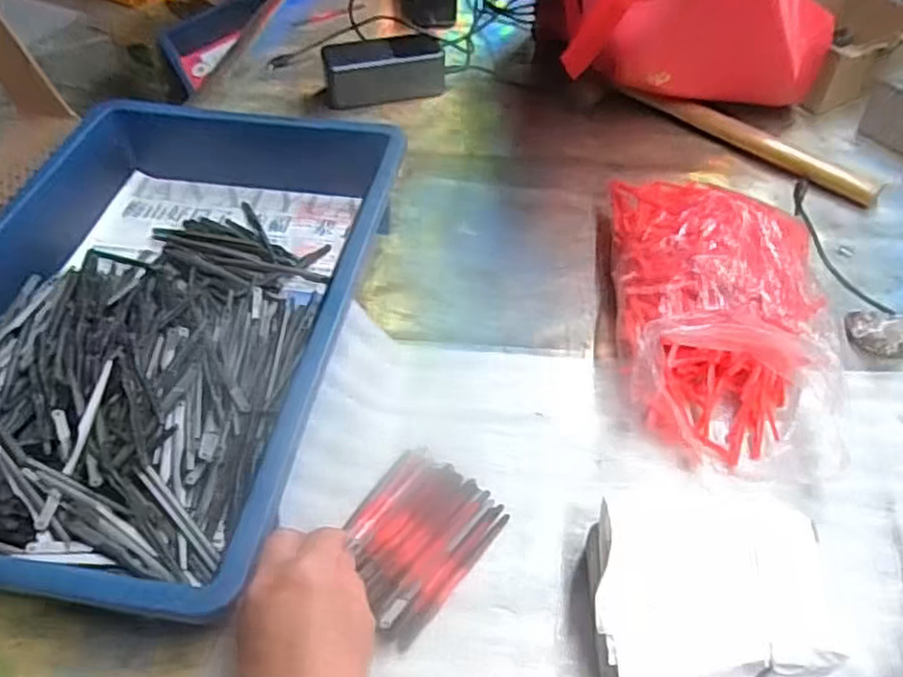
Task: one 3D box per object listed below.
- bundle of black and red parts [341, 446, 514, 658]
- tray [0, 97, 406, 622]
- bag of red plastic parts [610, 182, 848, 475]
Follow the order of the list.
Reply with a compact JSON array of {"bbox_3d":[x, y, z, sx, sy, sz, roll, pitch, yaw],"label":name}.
[{"bbox_3d":[-0.026,0.120,0.435,0.084,0.021,0.104,31,55,23],"label":"bundle of black and red parts"},{"bbox_3d":[-0.209,-0.028,0.524,0.277,0.069,0.434,8,49,6],"label":"tray"},{"bbox_3d":[0.203,-0.030,0.532,0.152,0.074,0.258,5,49,3],"label":"bag of red plastic parts"}]

